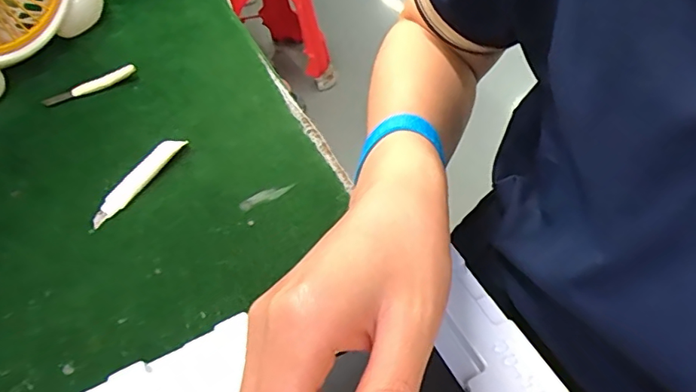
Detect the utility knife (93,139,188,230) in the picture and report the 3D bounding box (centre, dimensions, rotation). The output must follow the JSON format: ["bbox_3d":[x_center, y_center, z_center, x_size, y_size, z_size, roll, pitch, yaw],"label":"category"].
[{"bbox_3d":[-0.161,-0.013,0.397,0.016,0.012,0.091,23,56,24],"label":"utility knife"}]

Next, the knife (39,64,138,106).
[{"bbox_3d":[-0.241,-0.104,0.484,0.085,0.009,0.011,-22,50,-12],"label":"knife"}]

